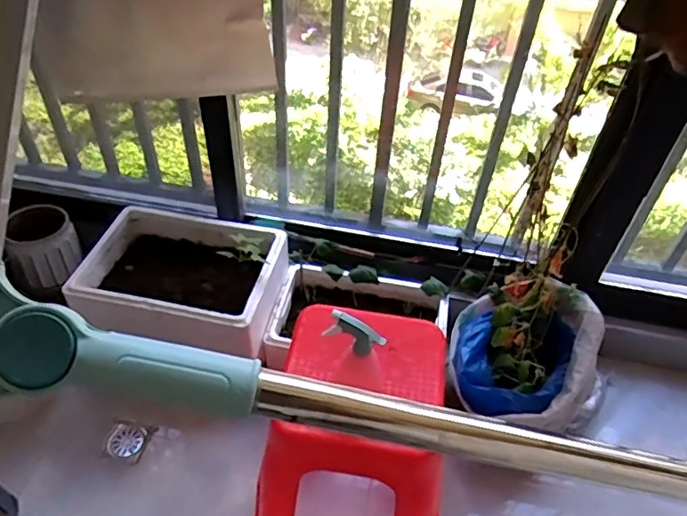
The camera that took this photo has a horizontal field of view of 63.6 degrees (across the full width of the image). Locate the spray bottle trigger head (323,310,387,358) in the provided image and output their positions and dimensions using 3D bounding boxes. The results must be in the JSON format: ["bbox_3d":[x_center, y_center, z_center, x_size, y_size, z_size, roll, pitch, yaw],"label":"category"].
[{"bbox_3d":[0.016,0.117,0.858,0.099,0.068,0.021,18,46,13],"label":"spray bottle trigger head"}]

